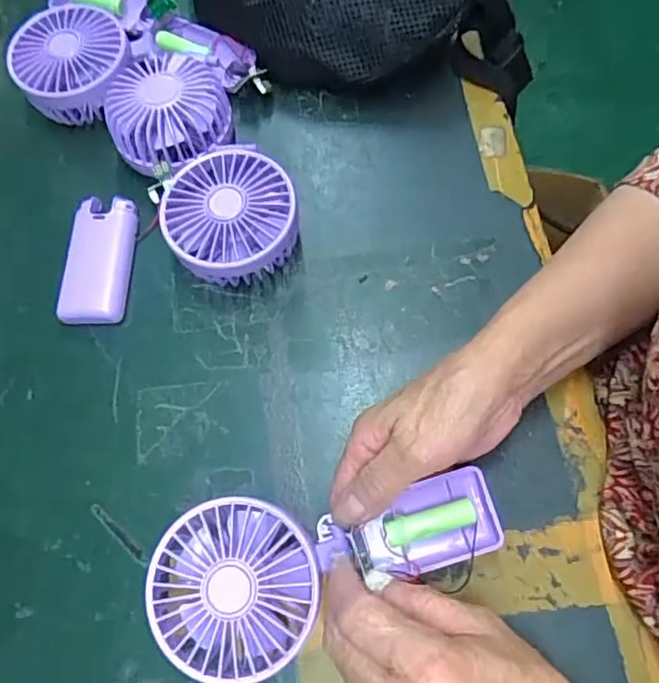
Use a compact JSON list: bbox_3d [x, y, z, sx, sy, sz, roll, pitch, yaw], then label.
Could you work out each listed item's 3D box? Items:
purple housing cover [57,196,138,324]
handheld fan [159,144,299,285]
[{"bbox_3d":[-0.157,-0.056,0.403,0.042,0.019,0.090,0,69,3],"label":"purple housing cover"},{"bbox_3d":[-0.063,-0.078,0.386,0.082,0.045,0.091,-7,69,0],"label":"handheld fan"}]

